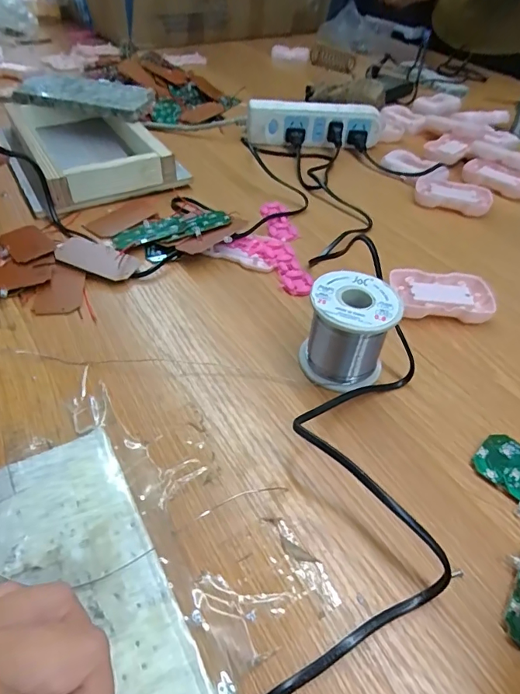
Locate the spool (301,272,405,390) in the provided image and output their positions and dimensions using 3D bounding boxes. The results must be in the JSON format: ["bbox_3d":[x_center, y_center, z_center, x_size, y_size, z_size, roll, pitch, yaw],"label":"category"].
[{"bbox_3d":[0.064,-0.012,0.328,0.060,0.062,0.059,2,45,-2],"label":"spool"}]

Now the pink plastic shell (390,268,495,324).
[{"bbox_3d":[0.161,-0.045,0.399,0.085,0.015,0.052,2,45,-2],"label":"pink plastic shell"}]

